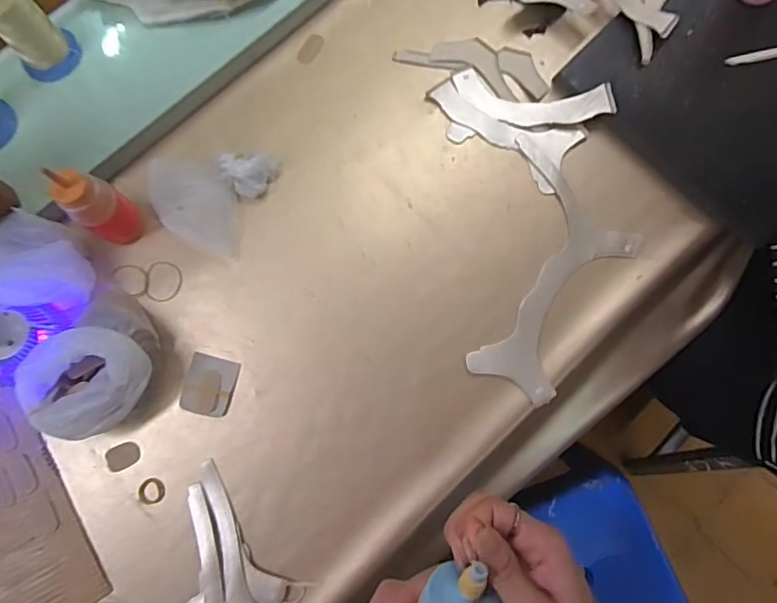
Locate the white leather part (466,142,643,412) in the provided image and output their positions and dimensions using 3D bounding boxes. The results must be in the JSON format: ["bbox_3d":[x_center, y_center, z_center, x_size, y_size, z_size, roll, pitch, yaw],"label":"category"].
[{"bbox_3d":[0.193,-0.034,0.593,0.150,0.009,0.291,16,81,3],"label":"white leather part"}]

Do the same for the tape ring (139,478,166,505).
[{"bbox_3d":[-0.249,0.200,0.557,0.025,0.004,0.026,5,72,-15],"label":"tape ring"}]

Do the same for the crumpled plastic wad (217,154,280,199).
[{"bbox_3d":[-0.161,-0.146,0.607,0.062,0.025,0.047,1,80,1],"label":"crumpled plastic wad"}]

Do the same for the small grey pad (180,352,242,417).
[{"bbox_3d":[-0.195,0.091,0.574,0.053,0.012,0.062,14,81,3],"label":"small grey pad"}]

